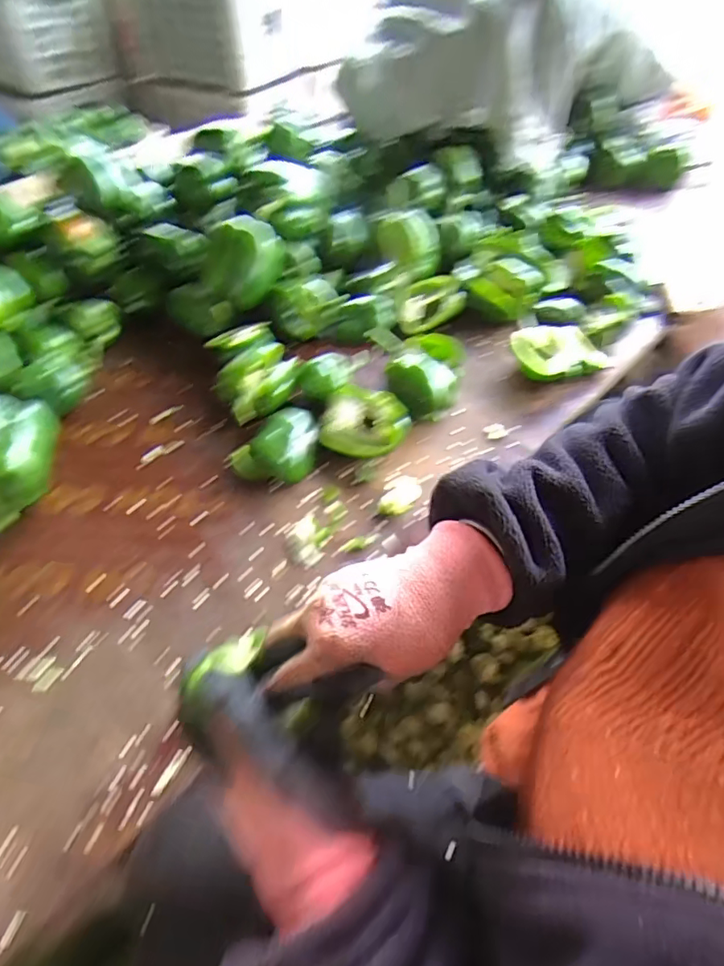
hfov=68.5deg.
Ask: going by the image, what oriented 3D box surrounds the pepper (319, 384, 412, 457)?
[{"bbox_3d":[0.002,-0.064,0.612,0.098,0.053,0.072,20,52,15],"label":"pepper"}]

